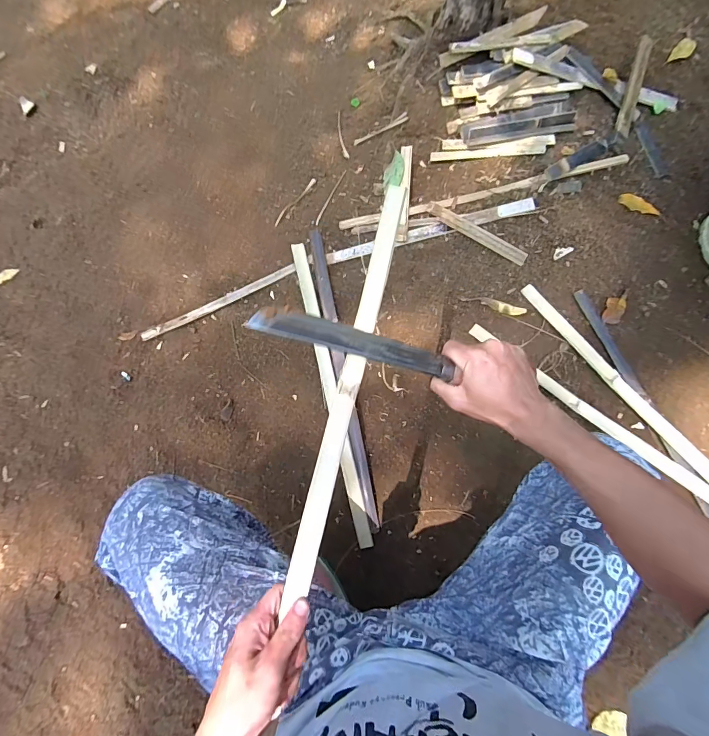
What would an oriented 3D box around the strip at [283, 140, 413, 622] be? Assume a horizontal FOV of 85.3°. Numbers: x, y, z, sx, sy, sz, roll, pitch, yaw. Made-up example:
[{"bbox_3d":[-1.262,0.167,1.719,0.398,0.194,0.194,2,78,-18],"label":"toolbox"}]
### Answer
[{"bbox_3d":[0.003,-0.013,0.434,0.030,0.007,0.514,14,79,5],"label":"strip"}]

